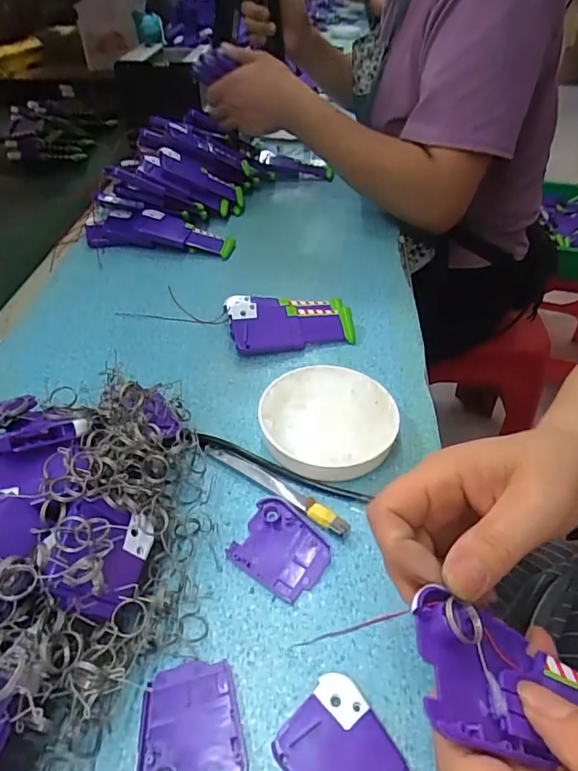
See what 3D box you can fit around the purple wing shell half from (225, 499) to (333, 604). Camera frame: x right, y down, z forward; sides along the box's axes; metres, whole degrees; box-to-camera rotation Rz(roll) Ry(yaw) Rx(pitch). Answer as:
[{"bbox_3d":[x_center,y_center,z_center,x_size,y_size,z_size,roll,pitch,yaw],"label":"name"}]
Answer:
[{"bbox_3d":[-0.004,0.107,0.326,0.060,0.011,0.051,26,49,23],"label":"purple wing shell half"}]

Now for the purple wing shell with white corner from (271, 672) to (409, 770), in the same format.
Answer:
[{"bbox_3d":[0.028,0.186,0.247,0.051,0.008,0.060,-34,54,-31],"label":"purple wing shell with white corner"}]

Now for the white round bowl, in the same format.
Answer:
[{"bbox_3d":[0.030,0.030,0.389,0.104,0.027,0.103,1,44,-1],"label":"white round bowl"}]

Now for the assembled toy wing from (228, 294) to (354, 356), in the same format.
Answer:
[{"bbox_3d":[0.001,-0.064,0.491,0.118,0.033,0.070,-9,45,-12],"label":"assembled toy wing"}]

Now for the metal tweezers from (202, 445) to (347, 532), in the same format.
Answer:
[{"bbox_3d":[-0.012,0.070,0.357,0.125,0.010,0.013,29,50,25],"label":"metal tweezers"}]

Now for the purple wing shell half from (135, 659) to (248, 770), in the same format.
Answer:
[{"bbox_3d":[-0.052,0.177,0.255,0.052,0.006,0.060,-10,45,-12],"label":"purple wing shell half"}]

